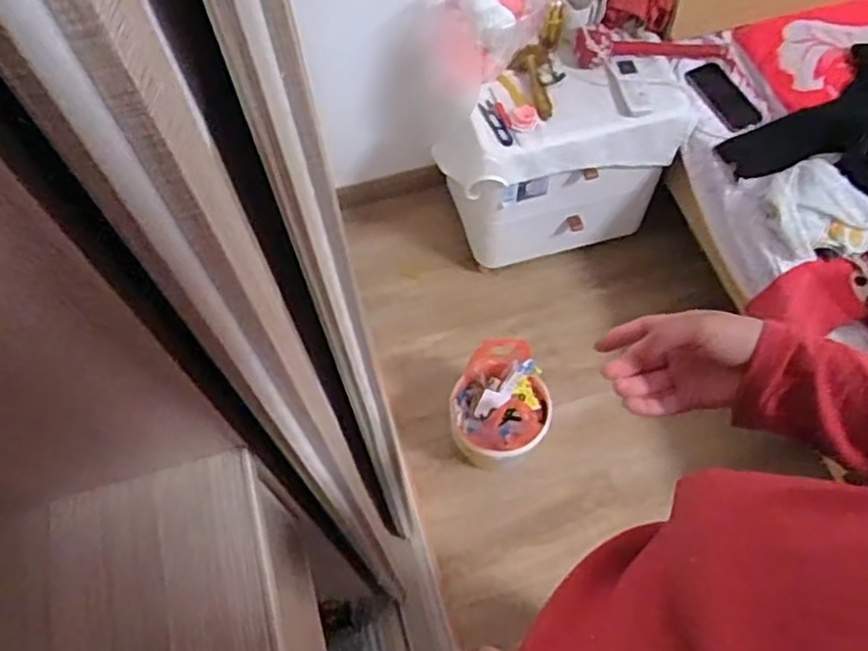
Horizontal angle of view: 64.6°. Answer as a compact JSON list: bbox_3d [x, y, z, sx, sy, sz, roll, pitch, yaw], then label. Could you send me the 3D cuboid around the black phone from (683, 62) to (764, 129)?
[{"bbox_3d":[0.575,-0.456,1.371,0.086,0.013,0.161,-29,75,-12],"label":"black phone"}]

